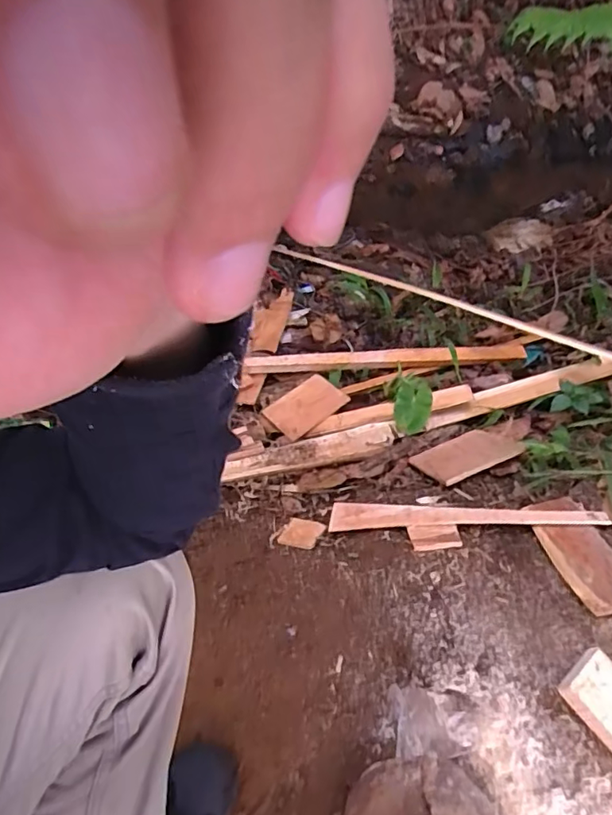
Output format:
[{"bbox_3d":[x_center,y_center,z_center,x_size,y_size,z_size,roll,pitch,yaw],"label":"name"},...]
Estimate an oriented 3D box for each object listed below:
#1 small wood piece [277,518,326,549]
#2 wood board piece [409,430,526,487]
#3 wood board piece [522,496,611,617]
[{"bbox_3d":[-0.006,0.193,0.842,0.064,0.005,0.056,4,35,28],"label":"small wood piece"},{"bbox_3d":[0.279,0.080,0.946,0.189,0.011,0.106,-16,28,-21],"label":"wood board piece"},{"bbox_3d":[0.381,0.198,0.752,0.087,0.022,0.190,-5,36,-8],"label":"wood board piece"}]

